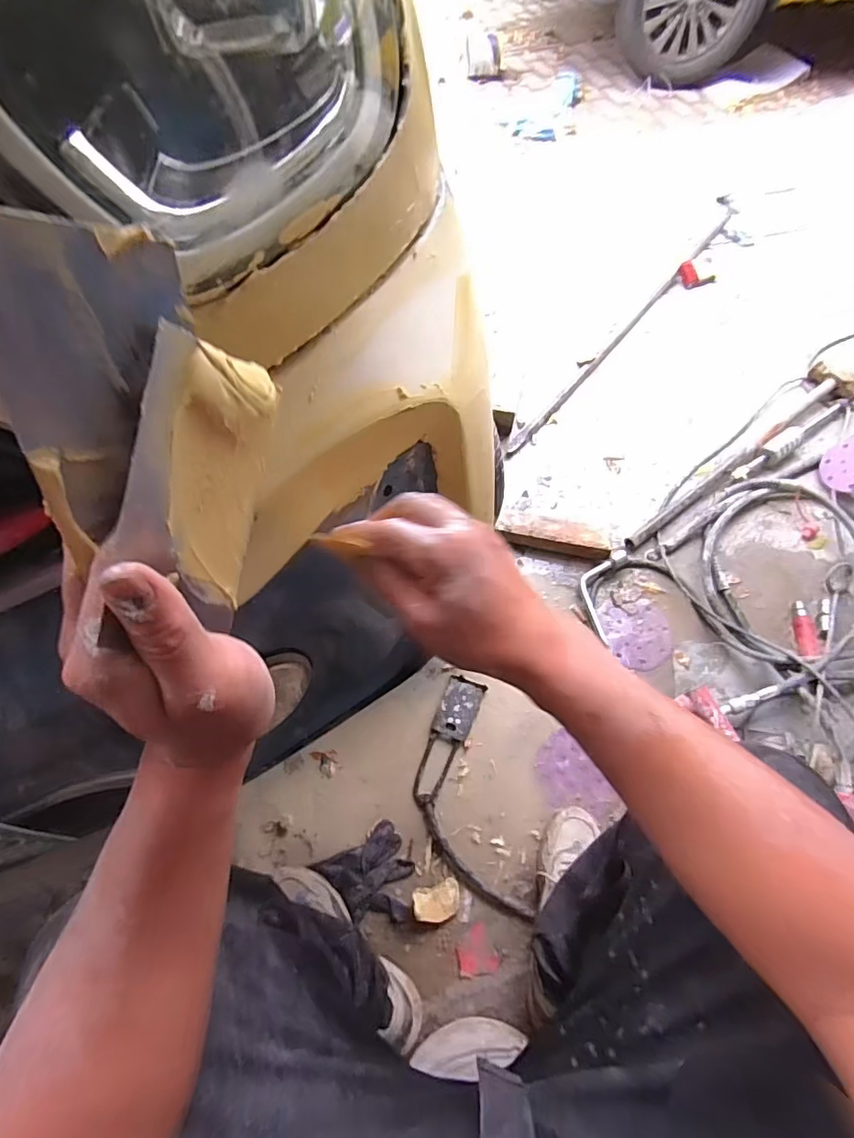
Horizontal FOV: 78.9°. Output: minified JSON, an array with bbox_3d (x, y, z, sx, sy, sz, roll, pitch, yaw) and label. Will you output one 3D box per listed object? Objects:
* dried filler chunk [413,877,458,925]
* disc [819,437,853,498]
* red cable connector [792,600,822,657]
[{"bbox_3d":[0.016,0.492,0.765,0.069,0.025,0.046,-16,64,-7],"label":"dried filler chunk"},{"bbox_3d":[0.878,-0.218,1.084,0.079,0.047,0.152,21,65,11],"label":"disc"},{"bbox_3d":[0.688,0.108,0.947,0.032,0.024,0.113,9,63,5],"label":"red cable connector"}]

